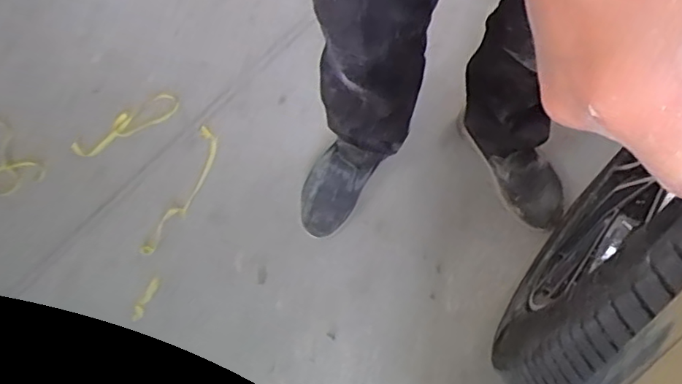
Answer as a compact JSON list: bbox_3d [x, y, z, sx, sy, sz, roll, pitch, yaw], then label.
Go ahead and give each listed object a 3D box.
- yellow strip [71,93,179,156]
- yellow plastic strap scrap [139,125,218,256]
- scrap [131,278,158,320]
[{"bbox_3d":[-0.429,-0.133,1.135,0.218,0.014,0.047,-29,74,-7],"label":"yellow strip"},{"bbox_3d":[-0.301,-0.001,1.090,0.054,0.012,0.271,21,75,8],"label":"yellow plastic strap scrap"},{"bbox_3d":[-0.352,0.192,1.023,0.019,0.005,0.081,22,75,8],"label":"scrap"}]

